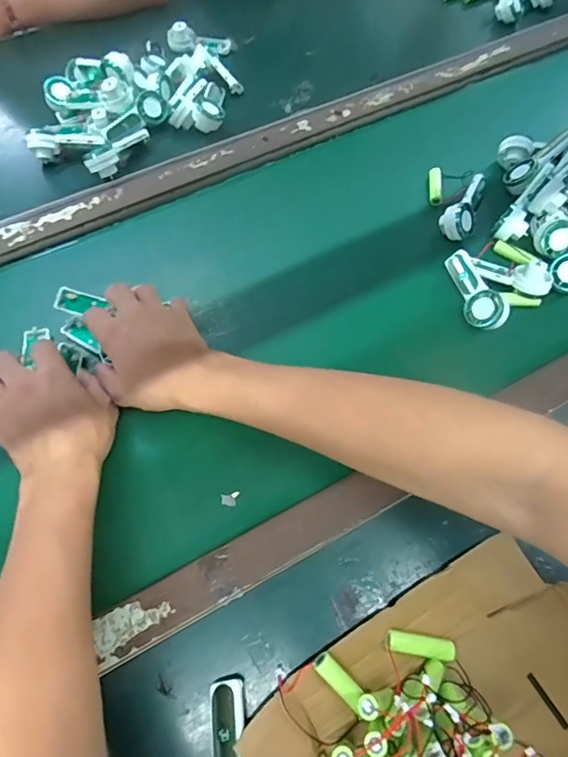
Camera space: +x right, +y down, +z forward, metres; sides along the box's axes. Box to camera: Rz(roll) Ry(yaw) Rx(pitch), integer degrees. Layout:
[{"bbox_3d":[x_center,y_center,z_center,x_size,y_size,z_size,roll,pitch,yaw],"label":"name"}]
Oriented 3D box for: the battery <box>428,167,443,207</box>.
[{"bbox_3d":[0.184,-0.231,0.581,0.014,0.016,0.052,3,63,3],"label":"battery"}]

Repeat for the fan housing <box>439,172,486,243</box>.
[{"bbox_3d":[0.206,-0.196,0.551,0.037,0.030,0.092,24,66,13],"label":"fan housing"}]

